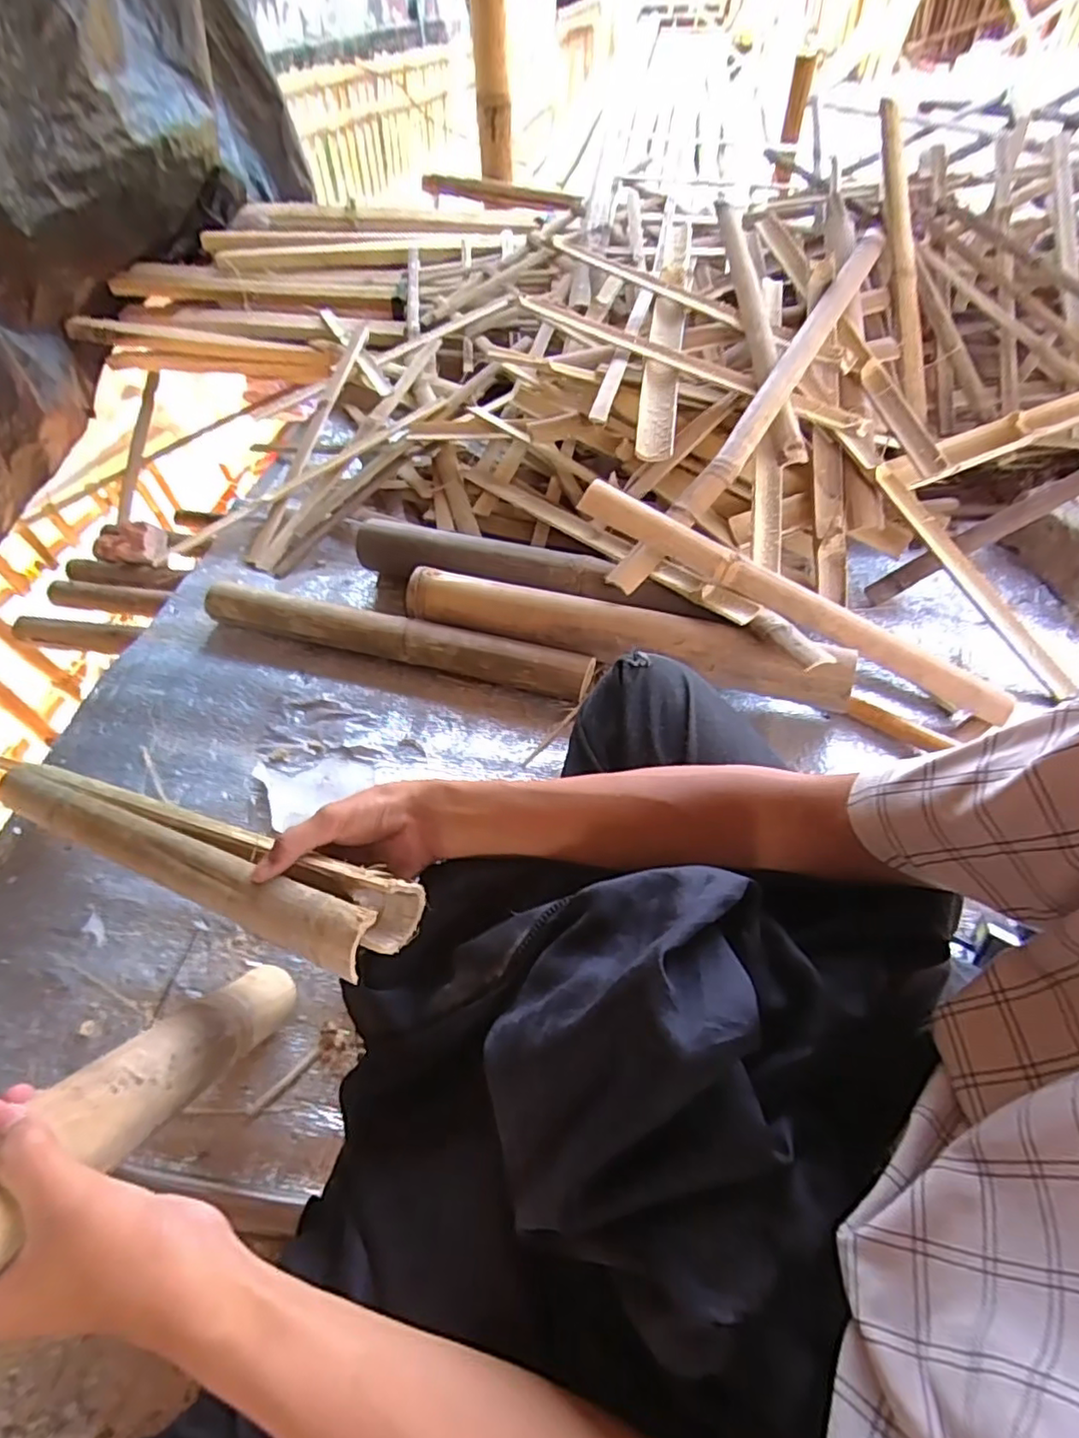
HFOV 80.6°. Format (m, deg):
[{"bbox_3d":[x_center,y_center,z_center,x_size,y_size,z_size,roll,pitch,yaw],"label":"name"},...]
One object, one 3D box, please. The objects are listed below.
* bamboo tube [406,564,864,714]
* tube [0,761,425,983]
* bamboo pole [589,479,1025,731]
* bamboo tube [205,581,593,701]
[{"bbox_3d":[0.086,-0.106,0.740,0.521,0.052,0.064,15,51,13],"label":"bamboo tube"},{"bbox_3d":[-0.311,0.105,0.536,0.487,0.044,0.064,10,49,29],"label":"tube"},{"bbox_3d":[0.262,-0.142,0.721,0.478,0.042,0.051,29,54,3],"label":"bamboo pole"},{"bbox_3d":[-0.186,-0.105,0.800,0.509,0.045,0.049,14,51,12],"label":"bamboo tube"}]

